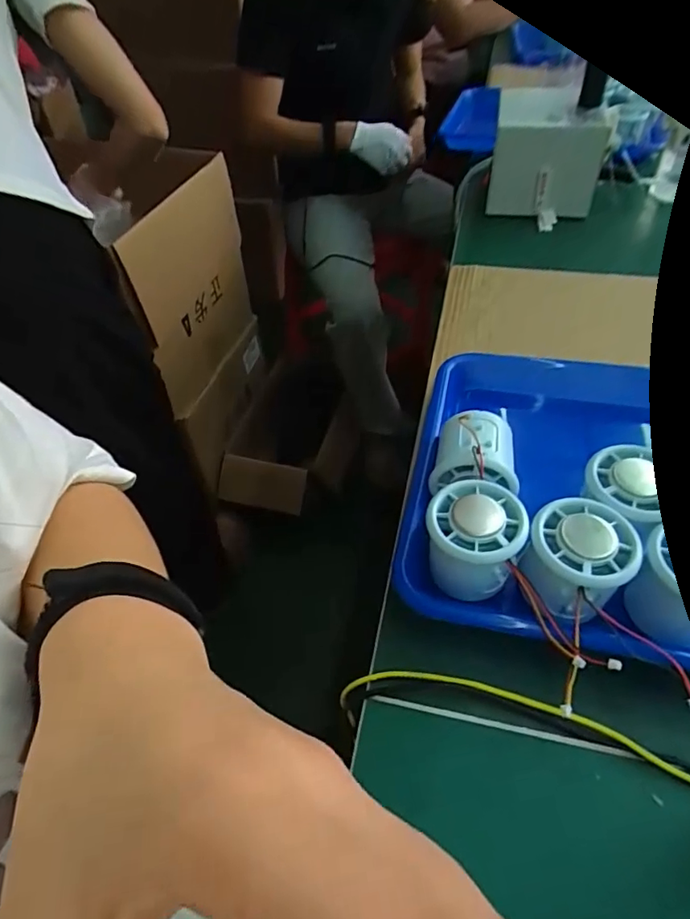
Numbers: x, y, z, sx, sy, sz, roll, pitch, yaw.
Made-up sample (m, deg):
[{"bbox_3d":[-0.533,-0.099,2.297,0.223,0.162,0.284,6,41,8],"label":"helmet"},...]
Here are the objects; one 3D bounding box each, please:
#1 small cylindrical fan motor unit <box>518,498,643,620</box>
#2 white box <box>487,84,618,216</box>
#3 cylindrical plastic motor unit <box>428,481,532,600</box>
[{"bbox_3d":[0.131,0.058,0.303,0.060,0.043,0.053,-31,55,-22],"label":"small cylindrical fan motor unit"},{"bbox_3d":[0.245,-0.374,0.652,0.123,0.101,0.112,8,50,9],"label":"white box"},{"bbox_3d":[0.076,0.050,0.321,0.053,0.052,0.053,-1,49,2],"label":"cylindrical plastic motor unit"}]

